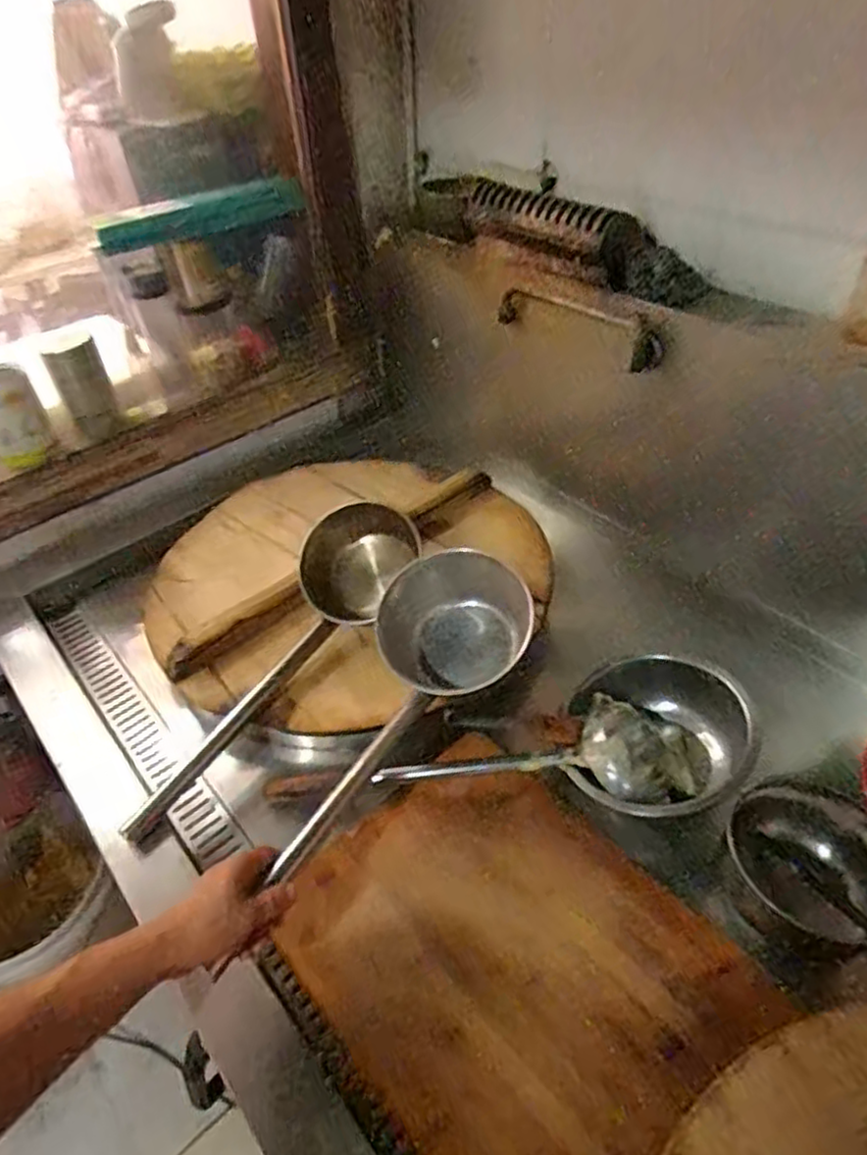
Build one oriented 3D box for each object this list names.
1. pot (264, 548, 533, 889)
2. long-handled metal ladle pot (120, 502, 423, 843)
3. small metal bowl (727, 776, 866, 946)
[{"bbox_3d":[-0.029,0.144,0.753,0.173,0.130,0.405,14,48,18],"label":"pot"},{"bbox_3d":[-0.190,0.091,0.838,0.126,0.100,0.481,17,47,21],"label":"long-handled metal ladle pot"},{"bbox_3d":[0.369,0.281,0.675,0.144,0.062,0.155,-18,45,-14],"label":"small metal bowl"}]

